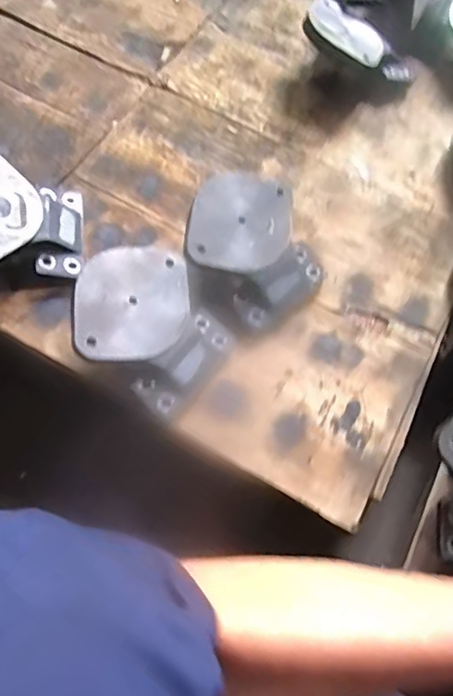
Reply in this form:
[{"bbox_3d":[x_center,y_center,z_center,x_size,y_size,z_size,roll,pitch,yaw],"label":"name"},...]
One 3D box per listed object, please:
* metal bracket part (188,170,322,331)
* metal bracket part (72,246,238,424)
[{"bbox_3d":[0.034,-0.136,0.757,0.164,0.097,0.179,-33,71,-14],"label":"metal bracket part"},{"bbox_3d":[-0.090,-0.030,0.692,0.177,0.112,0.174,27,69,11],"label":"metal bracket part"}]

